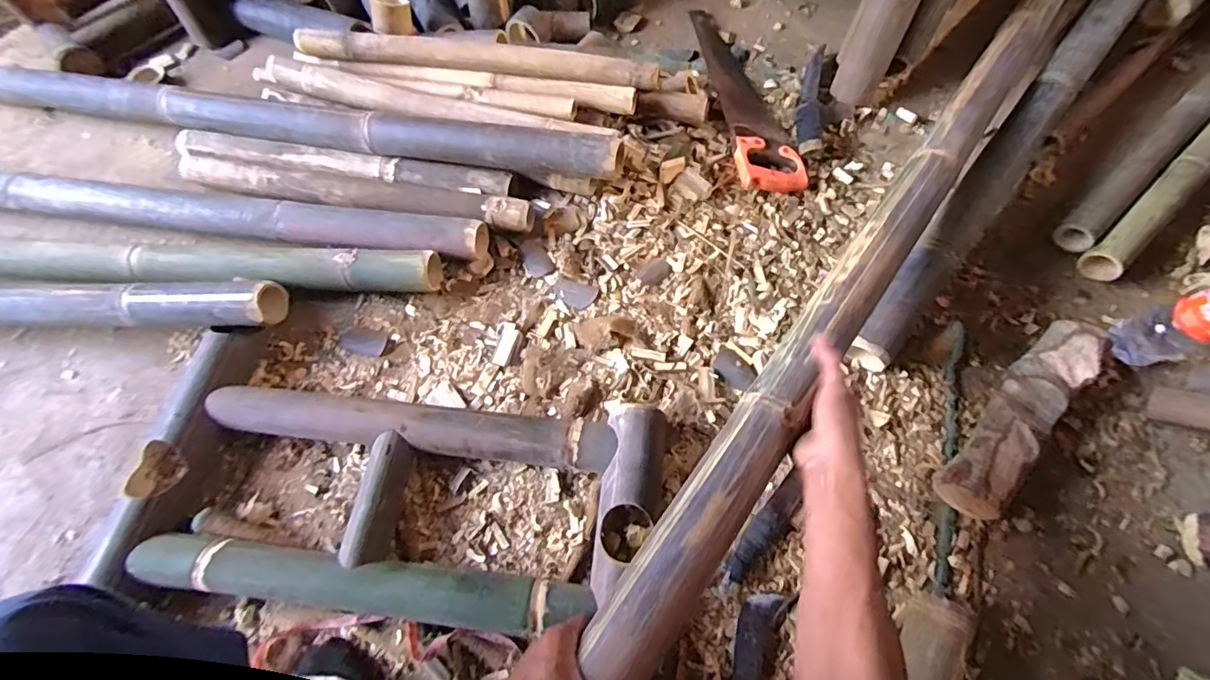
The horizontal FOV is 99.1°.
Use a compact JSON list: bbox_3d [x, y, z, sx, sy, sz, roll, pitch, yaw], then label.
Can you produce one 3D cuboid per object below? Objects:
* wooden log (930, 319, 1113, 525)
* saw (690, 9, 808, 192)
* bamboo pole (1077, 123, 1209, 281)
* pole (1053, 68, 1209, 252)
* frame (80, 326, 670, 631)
[{"bbox_3d":[0.568,0.102,0.711,0.326,0.070,0.085,-43,71,-14],"label":"wooden log"},{"bbox_3d":[0.269,-0.481,0.984,0.116,0.027,0.488,-7,67,0],"label":"saw"},{"bbox_3d":[0.997,-0.305,0.862,0.618,0.070,0.061,-40,71,-13],"label":"bamboo pole"},{"bbox_3d":[0.964,-0.349,0.893,0.606,0.052,0.062,-40,71,-13],"label":"pole"},{"bbox_3d":[-0.281,0.206,0.696,0.690,0.076,0.341,9,67,7],"label":"frame"}]

